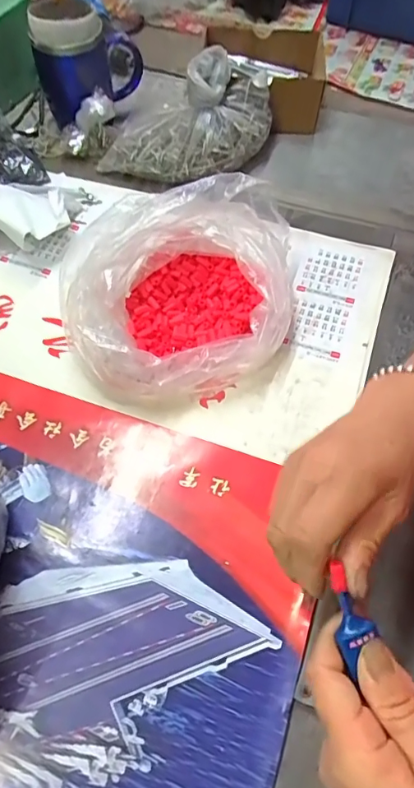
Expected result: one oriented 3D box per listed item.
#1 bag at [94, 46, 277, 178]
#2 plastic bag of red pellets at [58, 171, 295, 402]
[{"bbox_3d":[-0.022,-0.320,0.564,0.216,0.089,0.095,-19,64,-9],"label":"bag"},{"bbox_3d":[-0.017,-0.101,0.455,0.240,0.090,0.185,-14,64,-6],"label":"plastic bag of red pellets"}]

